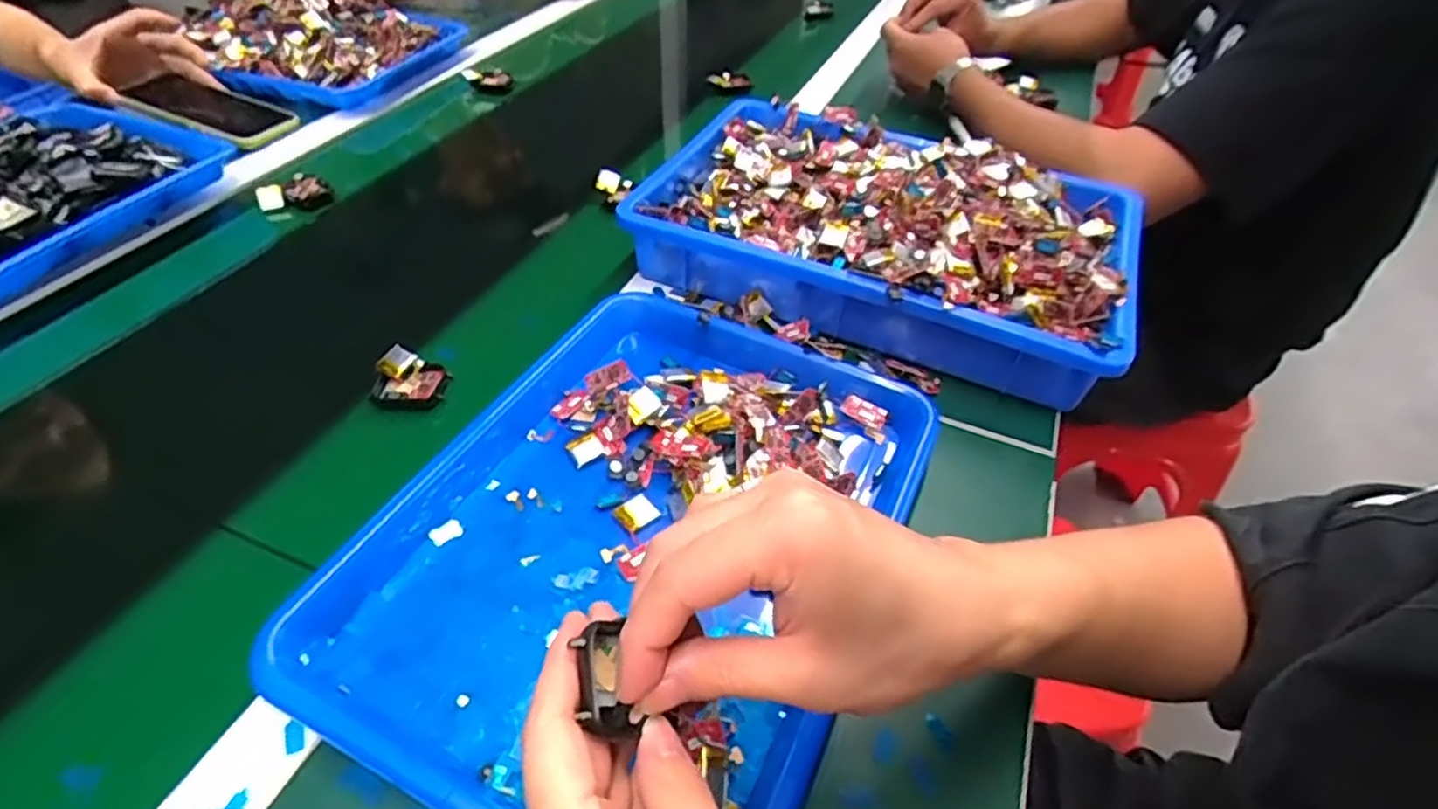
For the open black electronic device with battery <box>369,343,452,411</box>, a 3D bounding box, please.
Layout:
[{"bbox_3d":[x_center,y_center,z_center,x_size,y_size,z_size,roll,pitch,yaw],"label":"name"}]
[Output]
[{"bbox_3d":[-0.212,-0.018,0.481,0.048,0.017,0.044,5,46,-1],"label":"open black electronic device with battery"}]

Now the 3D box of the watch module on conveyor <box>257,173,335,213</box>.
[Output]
[{"bbox_3d":[-0.398,-0.201,0.660,0.060,0.022,0.041,-15,50,-19],"label":"watch module on conveyor"}]

